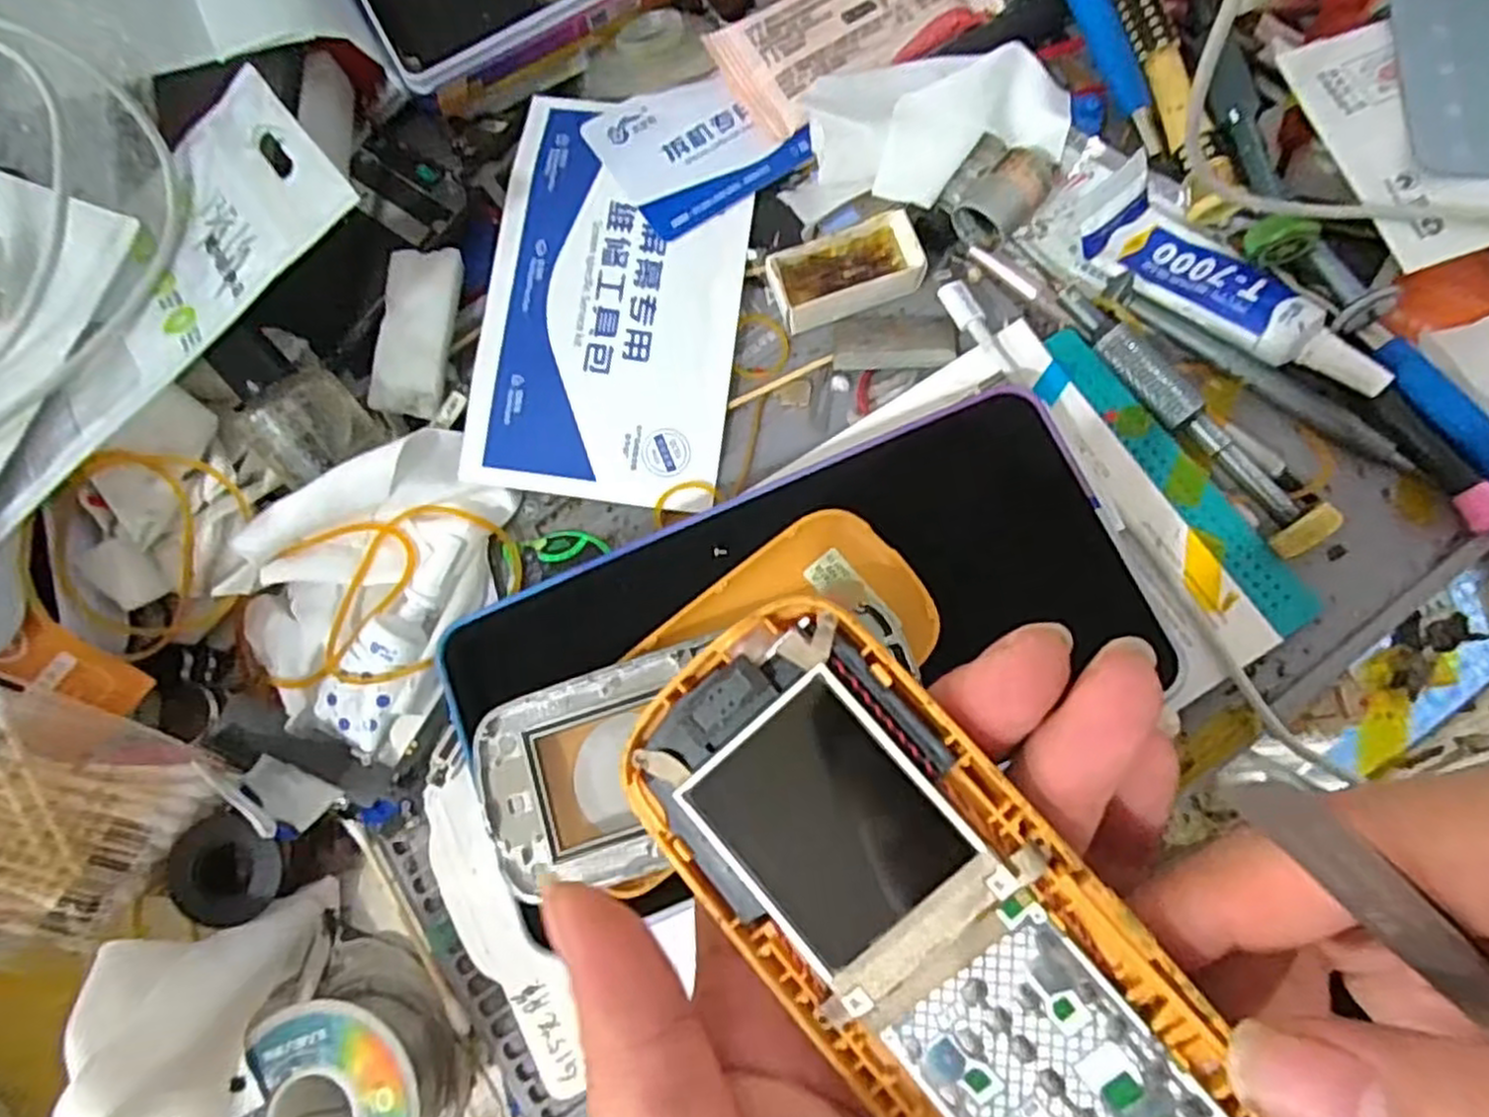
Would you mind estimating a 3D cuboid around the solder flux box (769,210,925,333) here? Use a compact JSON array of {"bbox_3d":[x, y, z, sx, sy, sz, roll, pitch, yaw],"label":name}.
[{"bbox_3d":[0.033,-0.094,0.248,0.048,0.013,0.024,-19,75,1],"label":"solder flux box"}]

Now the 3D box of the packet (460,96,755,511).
[{"bbox_3d":[-0.042,-0.086,0.251,0.080,0.009,0.132,6,77,7],"label":"packet"}]

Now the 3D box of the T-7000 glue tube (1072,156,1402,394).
[{"bbox_3d":[0.146,-0.083,0.227,0.027,0.014,0.097,-40,68,-3],"label":"T-7000 glue tube"}]

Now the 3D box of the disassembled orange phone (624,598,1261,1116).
[{"bbox_3d":[0.031,0.063,0.126,0.050,0.011,0.118,-41,82,-3],"label":"disassembled orange phone"}]

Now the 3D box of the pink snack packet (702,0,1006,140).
[{"bbox_3d":[0.038,-0.184,0.257,0.094,0.009,0.042,-33,75,-3],"label":"pink snack packet"}]

